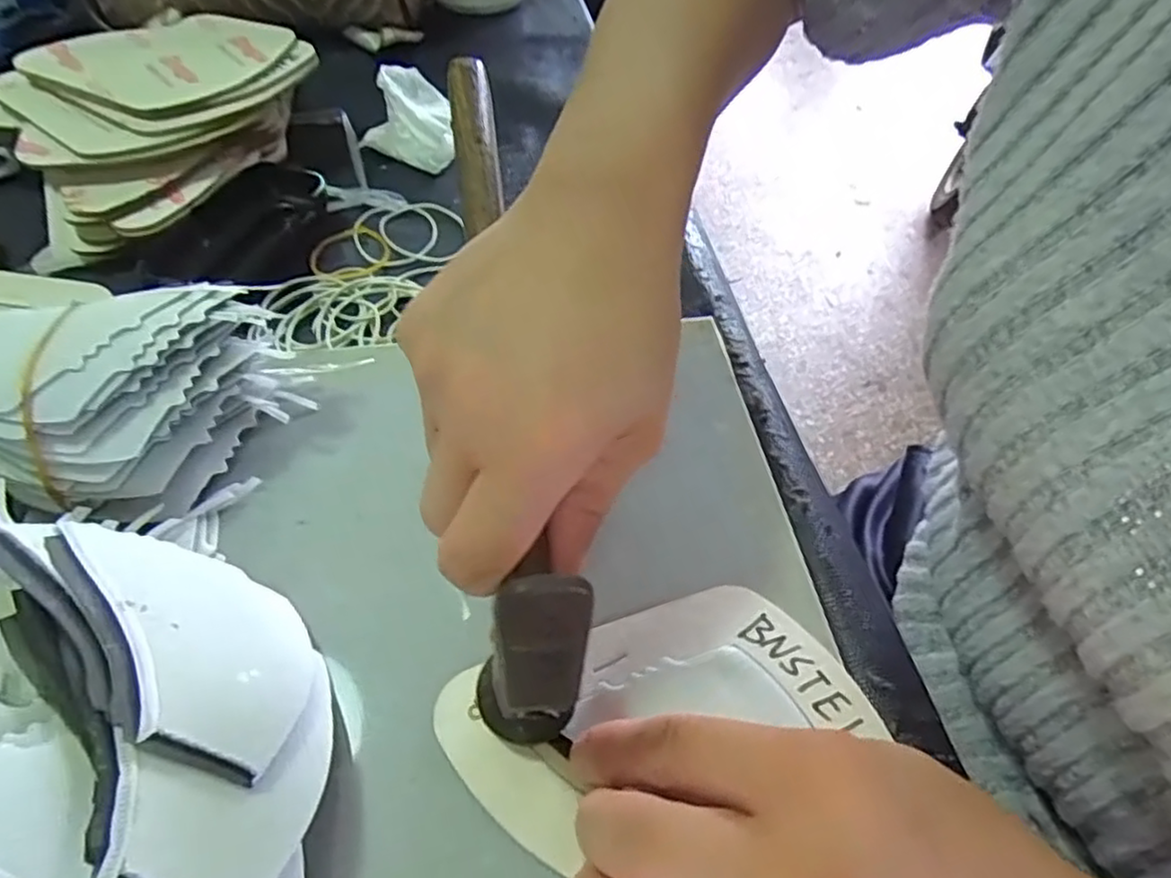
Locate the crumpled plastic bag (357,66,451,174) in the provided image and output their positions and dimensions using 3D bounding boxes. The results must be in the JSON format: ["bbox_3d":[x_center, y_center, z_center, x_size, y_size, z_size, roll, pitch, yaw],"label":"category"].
[{"bbox_3d":[-0.117,-0.220,0.472,0.061,0.035,0.088,-4,51,-6],"label":"crumpled plastic bag"}]

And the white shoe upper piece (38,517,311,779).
[{"bbox_3d":[-0.115,0.059,0.213,0.096,0.012,0.060,41,14,30],"label":"white shoe upper piece"}]

